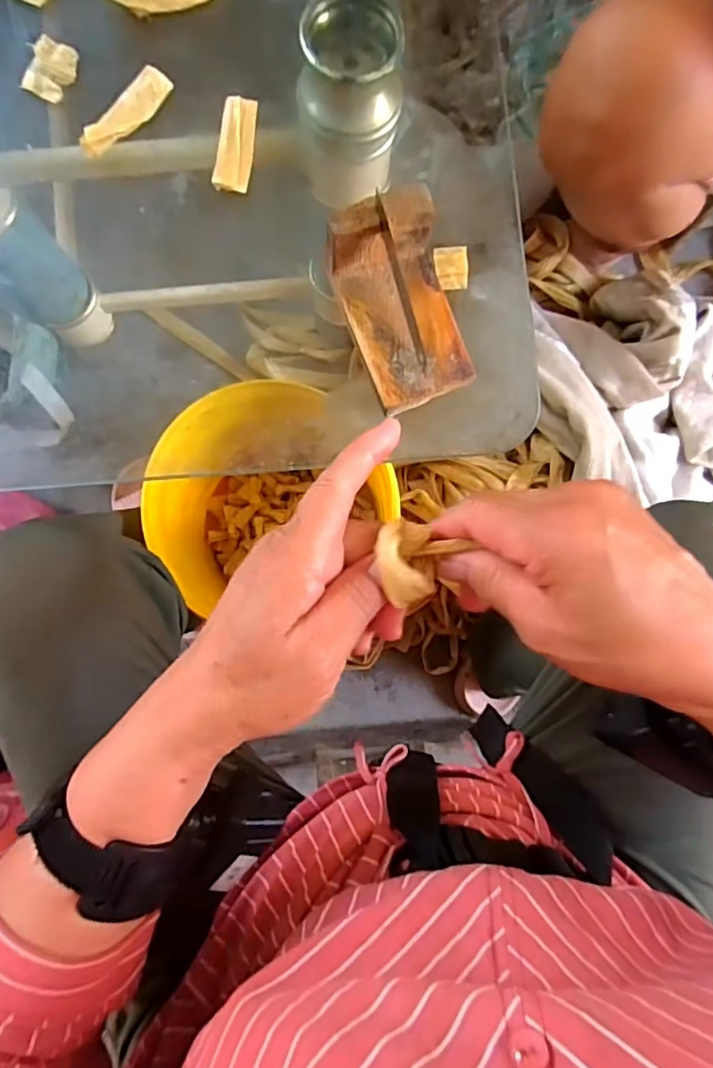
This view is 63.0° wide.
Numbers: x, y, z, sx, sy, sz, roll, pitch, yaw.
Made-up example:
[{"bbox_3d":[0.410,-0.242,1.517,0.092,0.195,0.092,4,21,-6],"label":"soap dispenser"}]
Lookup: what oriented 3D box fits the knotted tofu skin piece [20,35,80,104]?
[{"bbox_3d":[-0.198,-0.303,0.380,0.028,0.008,0.040,19,85,1],"label":"knotted tofu skin piece"}]

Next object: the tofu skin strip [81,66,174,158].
[{"bbox_3d":[-0.147,-0.268,0.372,0.020,0.005,0.073,37,79,-22],"label":"tofu skin strip"}]

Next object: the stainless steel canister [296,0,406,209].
[{"bbox_3d":[-0.005,-0.328,0.458,0.075,0.128,0.071,-2,85,-1],"label":"stainless steel canister"}]

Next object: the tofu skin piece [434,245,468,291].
[{"bbox_3d":[0.062,-0.174,0.380,0.021,0.006,0.030,-1,85,-1],"label":"tofu skin piece"}]

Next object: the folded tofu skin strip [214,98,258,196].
[{"bbox_3d":[-0.079,-0.252,0.377,0.023,0.008,0.061,5,85,-1],"label":"folded tofu skin strip"}]

